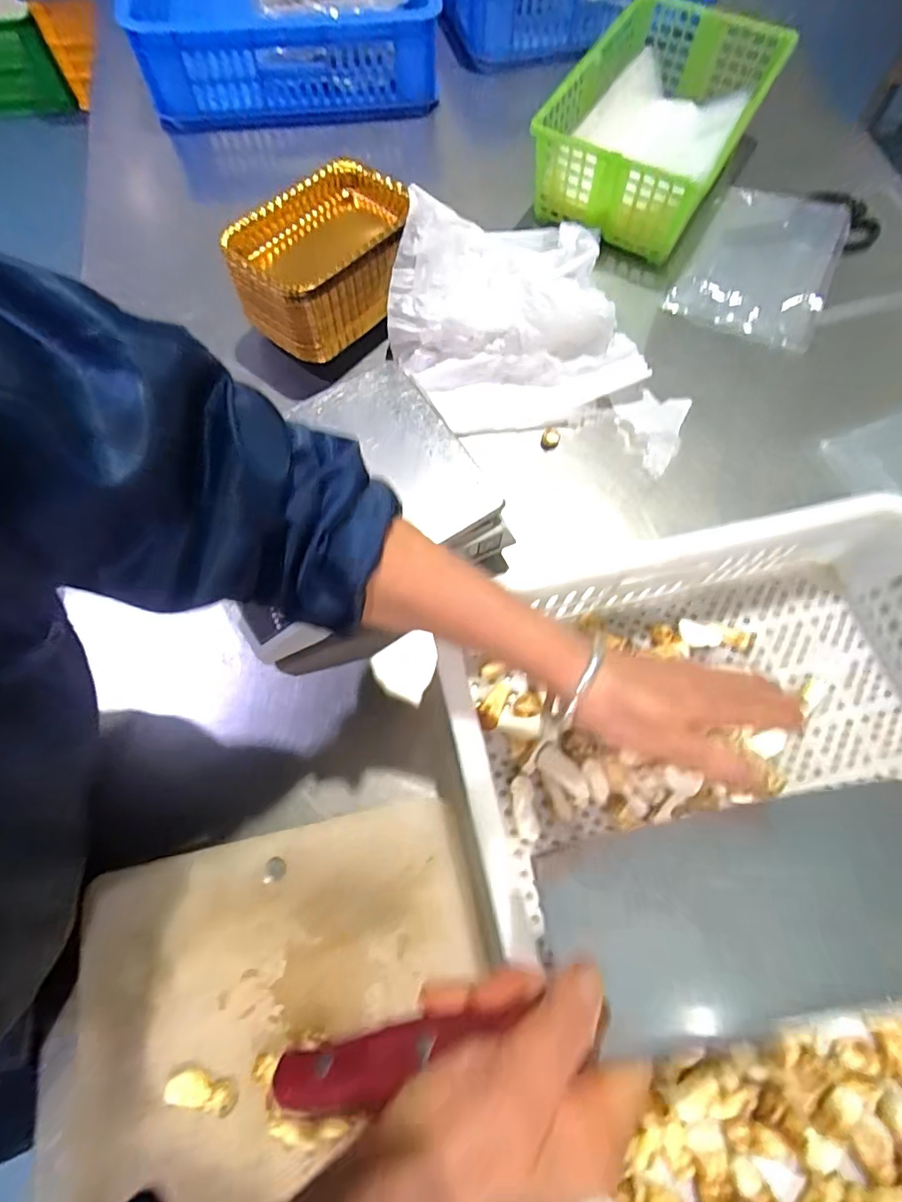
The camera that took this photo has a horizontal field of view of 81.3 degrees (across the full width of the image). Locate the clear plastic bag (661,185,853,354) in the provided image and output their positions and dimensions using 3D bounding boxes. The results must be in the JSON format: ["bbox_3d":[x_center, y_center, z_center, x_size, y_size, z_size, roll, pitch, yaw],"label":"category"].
[{"bbox_3d":[0.387,-0.426,0.654,0.165,0.024,0.241,24,70,7],"label":"clear plastic bag"}]

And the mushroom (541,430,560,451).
[{"bbox_3d":[0.106,-0.173,0.563,0.019,0.009,0.023,10,69,5],"label":"mushroom"}]

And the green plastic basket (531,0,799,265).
[{"bbox_3d":[0.269,-0.615,0.687,0.219,0.110,0.351,28,70,9],"label":"green plastic basket"}]

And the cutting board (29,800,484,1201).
[{"bbox_3d":[-0.111,0.362,0.346,0.302,0.013,0.384,-13,68,-4],"label":"cutting board"}]

